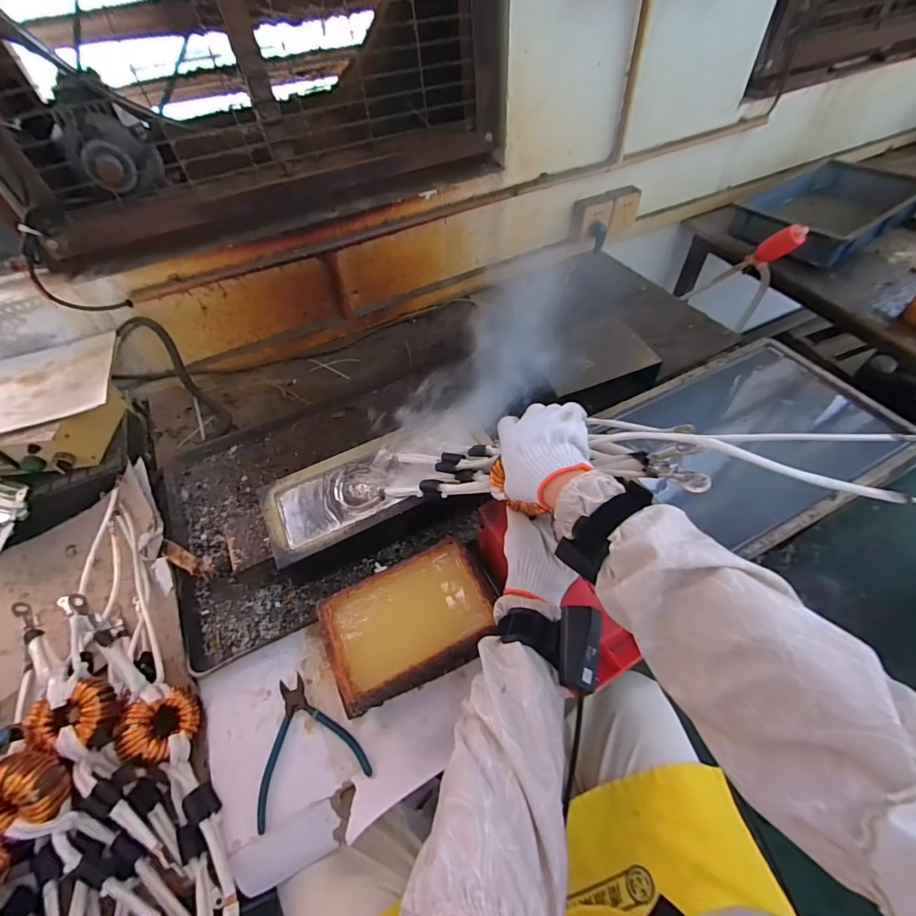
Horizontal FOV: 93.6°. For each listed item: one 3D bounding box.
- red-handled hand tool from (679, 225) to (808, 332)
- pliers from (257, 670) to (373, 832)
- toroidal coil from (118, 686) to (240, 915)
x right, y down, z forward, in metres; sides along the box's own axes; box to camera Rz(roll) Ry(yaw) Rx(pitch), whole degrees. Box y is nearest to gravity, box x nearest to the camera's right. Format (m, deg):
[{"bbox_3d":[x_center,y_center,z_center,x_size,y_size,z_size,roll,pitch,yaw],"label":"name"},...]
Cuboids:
[{"bbox_3d":[0.755,-0.433,1.171,0.053,0.441,0.172,-8,87,-2],"label":"red-handled hand tool"},{"bbox_3d":[-0.181,0.326,0.505,0.123,0.008,0.135,-22,55,-13],"label":"pliers"},{"bbox_3d":[-0.282,0.381,0.438,0.059,0.059,0.288,-28,57,-17],"label":"toroidal coil"}]

